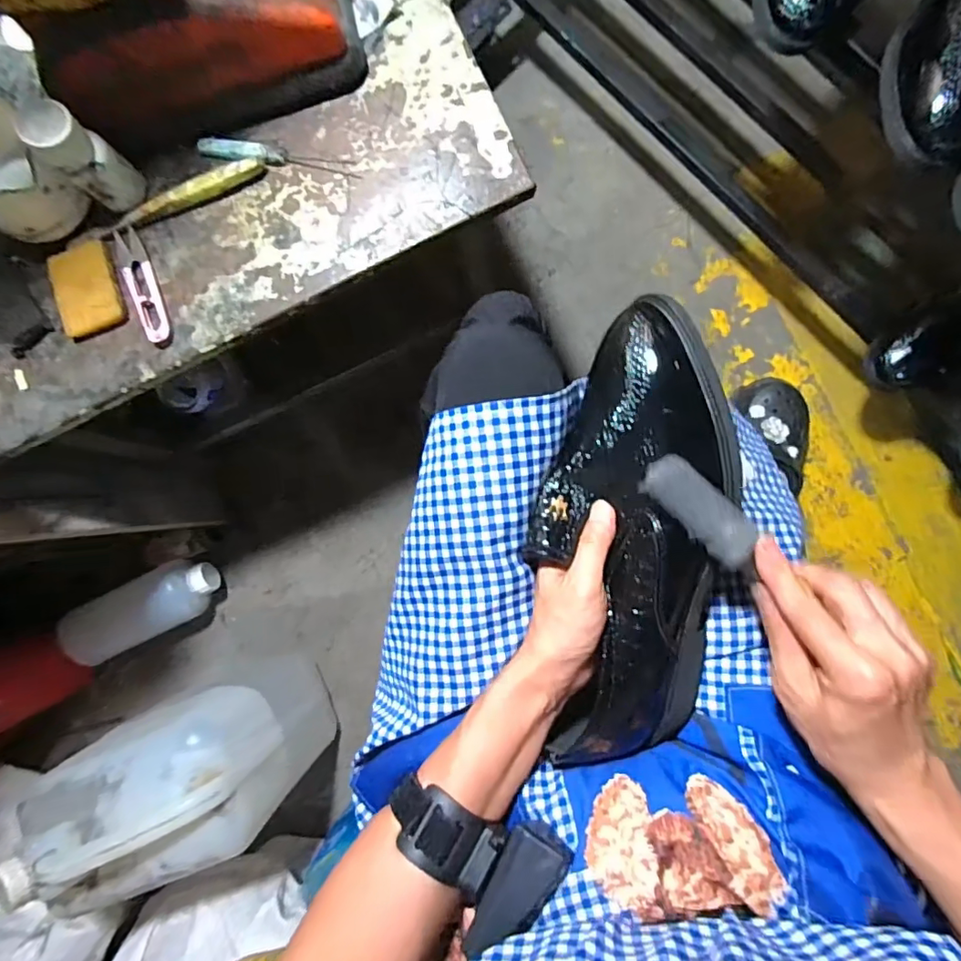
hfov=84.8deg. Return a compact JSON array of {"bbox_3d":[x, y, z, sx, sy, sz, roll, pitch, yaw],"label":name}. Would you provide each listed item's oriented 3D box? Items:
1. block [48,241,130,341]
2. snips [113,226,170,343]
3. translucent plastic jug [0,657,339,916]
[{"bbox_3d":[-0.327,-0.158,0.435,0.054,0.008,0.073,-17,87,3],"label":"block"},{"bbox_3d":[-0.278,-0.160,0.431,0.021,0.006,0.099,-22,87,3],"label":"snips"},{"bbox_3d":[-0.337,0.343,0.646,0.219,0.310,0.158,-25,87,3],"label":"translucent plastic jug"}]

